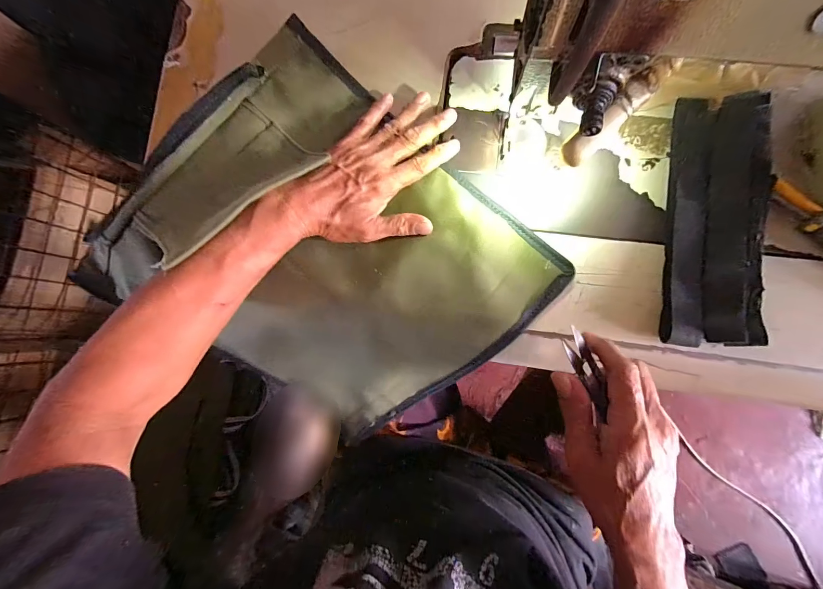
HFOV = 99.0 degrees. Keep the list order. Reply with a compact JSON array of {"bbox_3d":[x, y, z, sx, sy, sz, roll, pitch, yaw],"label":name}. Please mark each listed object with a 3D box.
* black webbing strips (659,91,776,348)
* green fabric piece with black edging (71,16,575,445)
[{"bbox_3d":[0.266,-0.066,0.305,0.075,0.019,0.223,9,85,8],"label":"black webbing strips"},{"bbox_3d":[-0.091,-0.028,0.364,0.355,0.088,0.316,41,108,-2],"label":"green fabric piece with black edging"}]

